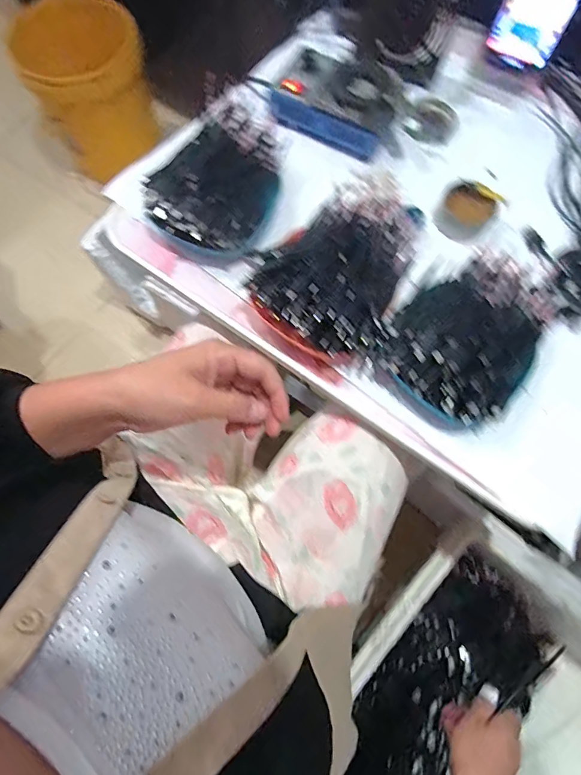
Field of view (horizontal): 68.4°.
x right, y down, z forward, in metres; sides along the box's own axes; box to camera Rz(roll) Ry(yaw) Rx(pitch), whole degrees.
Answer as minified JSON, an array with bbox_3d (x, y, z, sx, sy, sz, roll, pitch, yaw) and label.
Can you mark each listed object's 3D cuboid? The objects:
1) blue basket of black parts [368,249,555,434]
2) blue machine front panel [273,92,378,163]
[{"bbox_3d":[0.177,-0.051,0.430,0.138,0.060,0.184,42,77,12],"label":"blue basket of black parts"},{"bbox_3d":[0.043,-0.317,0.522,0.135,0.010,0.044,13,71,-17],"label":"blue machine front panel"}]

